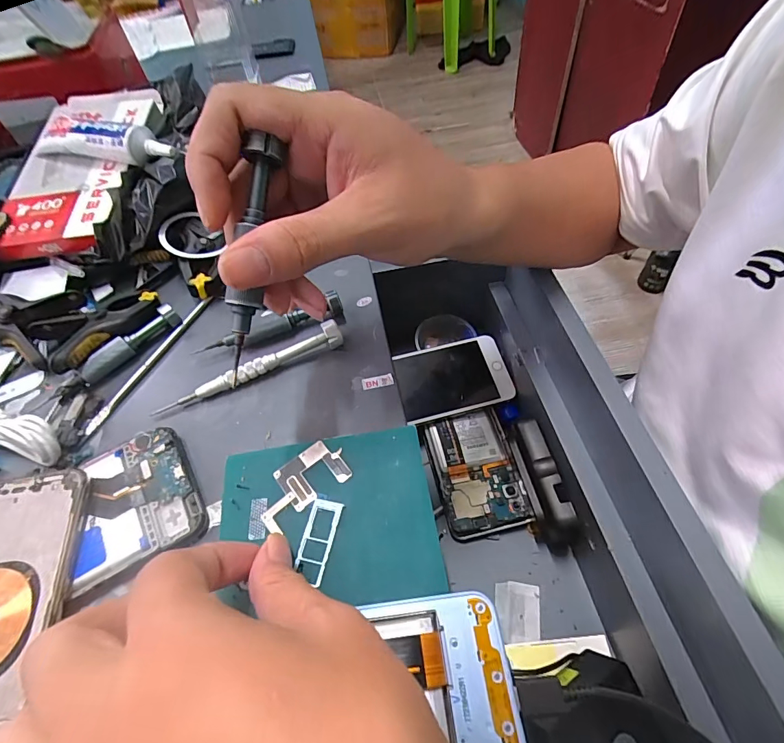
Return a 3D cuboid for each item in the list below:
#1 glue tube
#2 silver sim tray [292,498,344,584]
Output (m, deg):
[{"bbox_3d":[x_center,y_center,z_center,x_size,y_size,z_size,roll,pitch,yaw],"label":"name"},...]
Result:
[{"bbox_3d":[-0.239,-0.192,0.358,0.137,0.031,0.036,16,59,16],"label":"glue tube"},{"bbox_3d":[-0.035,0.081,0.206,0.015,0.004,0.038,6,57,10],"label":"silver sim tray"}]

